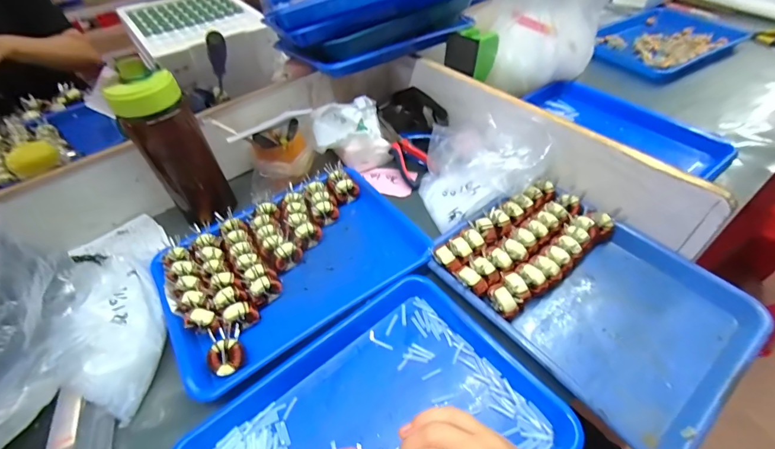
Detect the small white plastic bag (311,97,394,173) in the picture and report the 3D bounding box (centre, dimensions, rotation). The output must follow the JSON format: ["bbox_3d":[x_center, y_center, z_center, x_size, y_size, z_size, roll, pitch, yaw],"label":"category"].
[{"bbox_3d":[-0.064,-0.154,0.638,0.127,0.096,0.082,-17,49,-10],"label":"small white plastic bag"}]

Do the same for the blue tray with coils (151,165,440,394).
[{"bbox_3d":[-0.131,0.043,0.502,0.327,0.036,0.226,-29,54,-20],"label":"blue tray with coils"}]

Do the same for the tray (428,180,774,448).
[{"bbox_3d":[0.240,0.078,0.454,0.247,0.038,0.315,-31,53,-22],"label":"tray"}]

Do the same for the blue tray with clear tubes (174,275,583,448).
[{"bbox_3d":[-0.014,0.212,0.360,0.330,0.033,0.247,-32,55,-22],"label":"blue tray with clear tubes"}]

